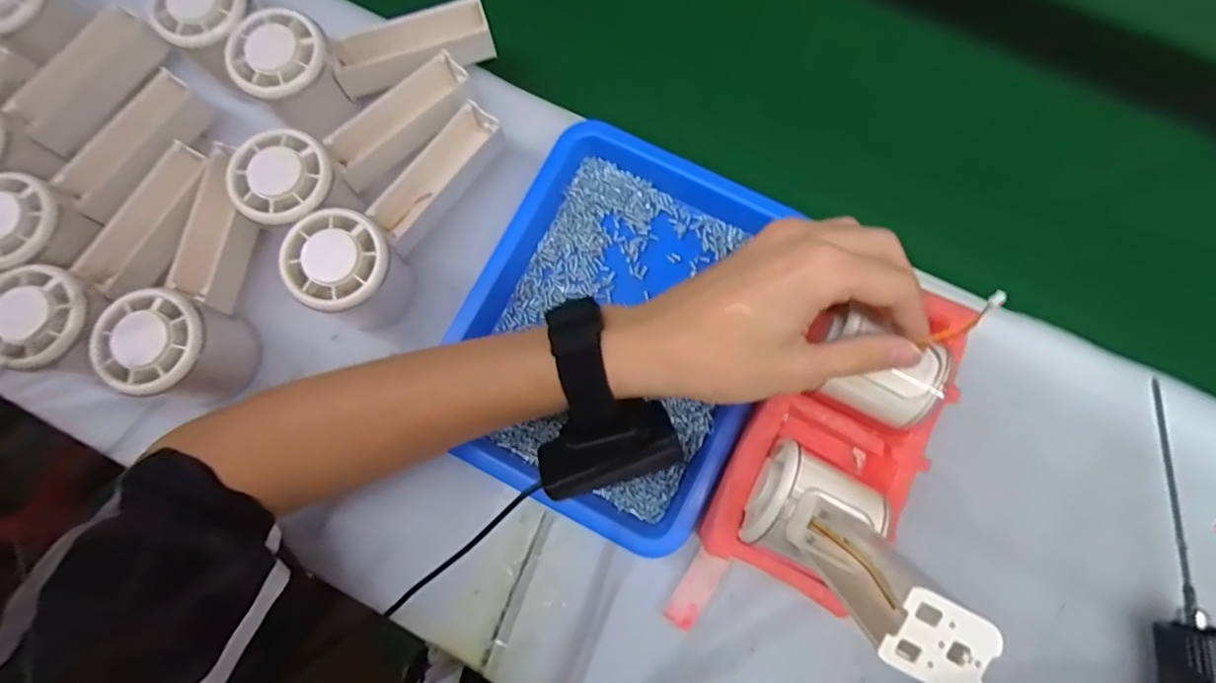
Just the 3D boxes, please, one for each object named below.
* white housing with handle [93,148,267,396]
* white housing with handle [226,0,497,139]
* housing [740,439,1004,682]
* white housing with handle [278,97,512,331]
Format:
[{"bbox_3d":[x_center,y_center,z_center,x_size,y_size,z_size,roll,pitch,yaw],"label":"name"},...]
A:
[{"bbox_3d":[-0.237,-0.040,0.337,0.051,0.056,0.143,10,80,3],"label":"white housing with handle"},{"bbox_3d":[-0.151,-0.186,0.358,0.149,0.048,0.054,-23,80,-3],"label":"white housing with handle"},{"bbox_3d":[0.103,0.083,0.238,0.065,0.120,0.058,33,82,6],"label":"housing"},{"bbox_3d":[-0.124,-0.082,0.343,0.051,0.059,0.149,31,82,6],"label":"white housing with handle"}]

